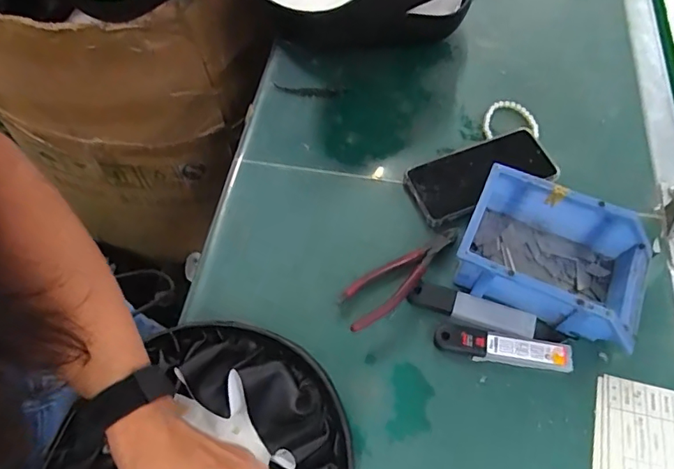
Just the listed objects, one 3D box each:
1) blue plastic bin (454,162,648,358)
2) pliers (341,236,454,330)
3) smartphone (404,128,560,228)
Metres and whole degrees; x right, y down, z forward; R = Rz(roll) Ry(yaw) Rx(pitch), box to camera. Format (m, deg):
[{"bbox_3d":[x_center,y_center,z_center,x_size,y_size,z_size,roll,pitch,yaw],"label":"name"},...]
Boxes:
[{"bbox_3d":[0.215,0.024,0.492,0.171,0.073,0.114,22,65,13],"label":"blue plastic bin"},{"bbox_3d":[0.066,0.039,0.509,0.153,0.025,0.047,-34,66,-15],"label":"pliers"},{"bbox_3d":[0.164,-0.071,0.577,0.165,0.013,0.080,-21,63,-9],"label":"smartphone"}]

